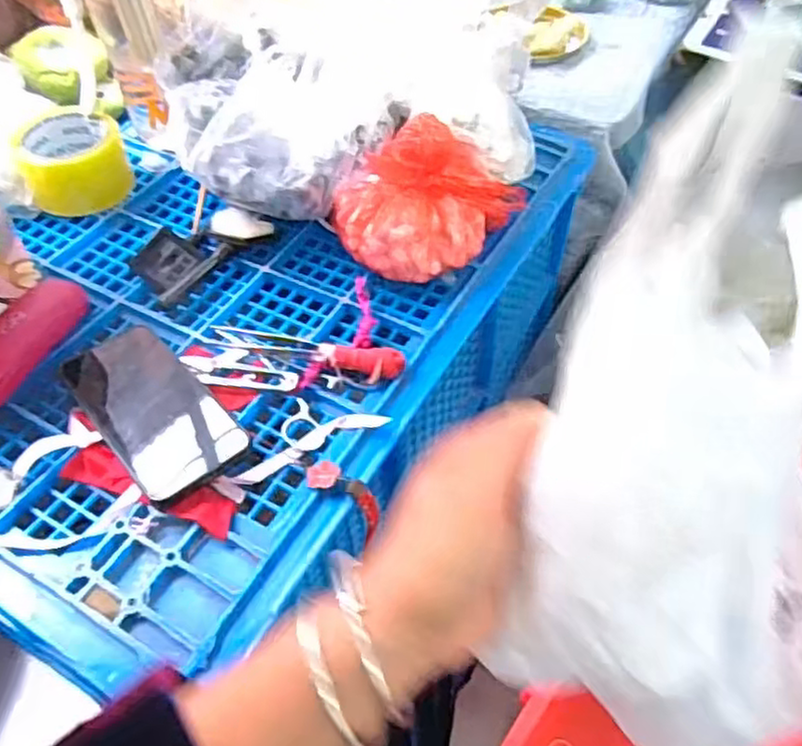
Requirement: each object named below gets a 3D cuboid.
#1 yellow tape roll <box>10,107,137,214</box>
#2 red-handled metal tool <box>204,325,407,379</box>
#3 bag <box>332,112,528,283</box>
[{"bbox_3d":[-0.322,-0.210,0.693,0.096,0.071,0.095,0,52,0],"label":"yellow tape roll"},{"bbox_3d":[-0.075,-0.021,0.554,0.160,0.021,0.027,13,53,10],"label":"red-handled metal tool"},{"bbox_3d":[0.022,-0.161,0.605,0.163,0.118,0.127,-30,57,-21],"label":"bag"}]

